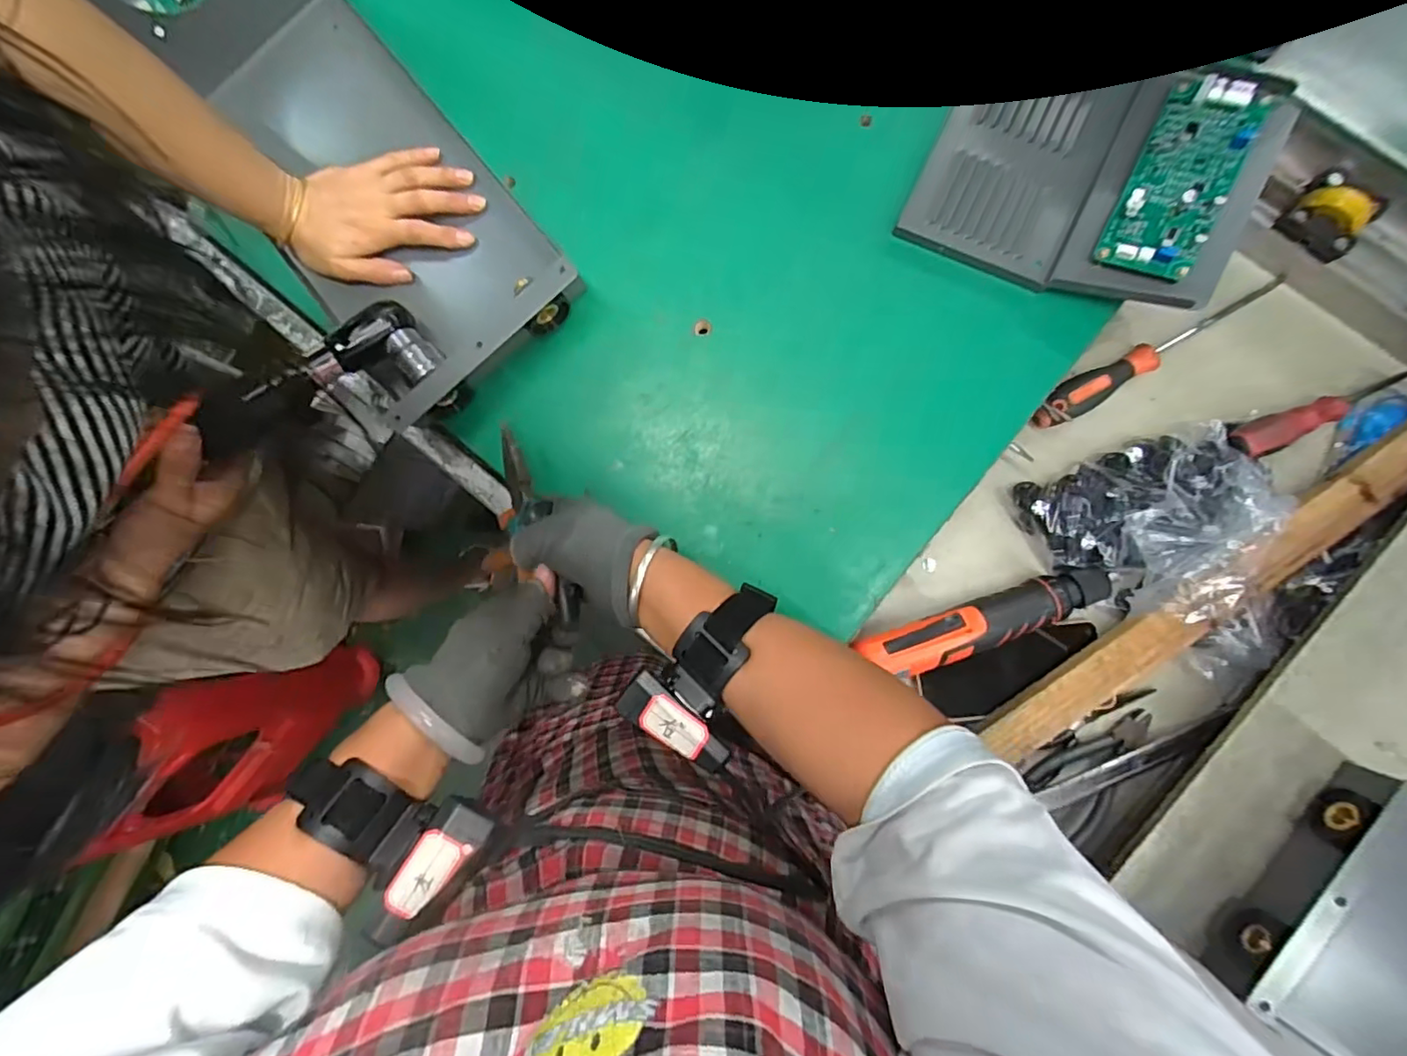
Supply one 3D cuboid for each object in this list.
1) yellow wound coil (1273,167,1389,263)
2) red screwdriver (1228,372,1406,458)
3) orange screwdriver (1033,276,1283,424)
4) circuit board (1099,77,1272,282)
[{"bbox_3d":[0.486,-0.243,0.464,0.058,0.027,0.053,-44,83,3],"label":"yellow wound coil"},{"bbox_3d":[0.500,-0.094,0.485,0.174,0.024,0.025,-21,85,-10],"label":"red screwdriver"},{"bbox_3d":[0.388,-0.152,0.507,0.230,0.036,0.029,-30,84,5],"label":"orange screwdriver"},{"bbox_3d":[0.326,-0.239,0.408,0.058,0.011,0.133,26,91,22],"label":"circuit board"}]

